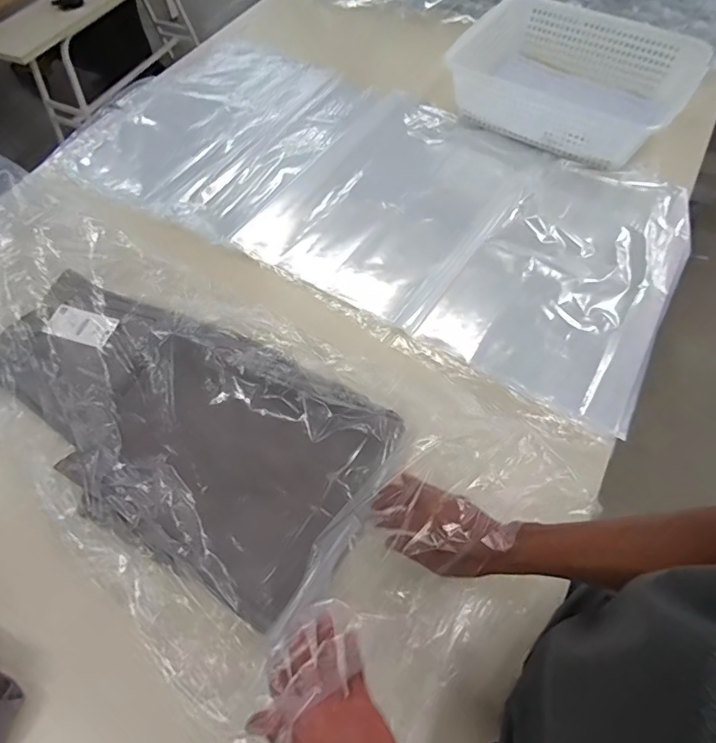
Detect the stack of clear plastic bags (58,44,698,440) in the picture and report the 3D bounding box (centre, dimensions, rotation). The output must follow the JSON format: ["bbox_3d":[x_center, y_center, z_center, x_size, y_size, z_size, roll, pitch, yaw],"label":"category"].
[{"bbox_3d":[0.011,-0.364,0.937,1.157,0.043,0.539,29,64,15],"label":"stack of clear plastic bags"}]

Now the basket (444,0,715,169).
[{"bbox_3d":[0.427,-0.591,0.979,0.421,0.141,0.315,30,65,17],"label":"basket"}]

